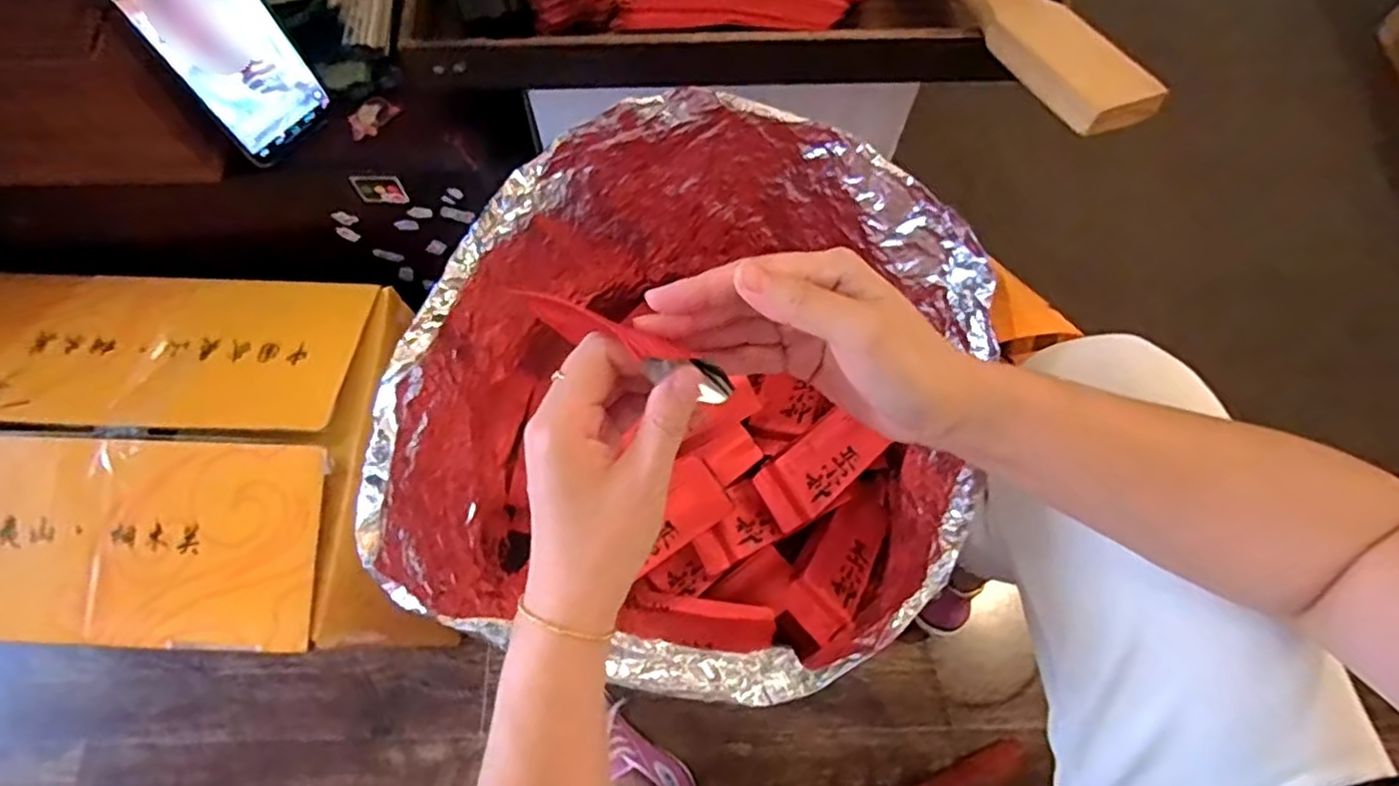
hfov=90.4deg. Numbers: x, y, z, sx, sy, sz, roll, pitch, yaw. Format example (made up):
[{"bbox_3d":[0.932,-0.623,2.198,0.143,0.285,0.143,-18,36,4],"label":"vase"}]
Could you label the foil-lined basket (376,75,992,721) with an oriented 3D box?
[{"bbox_3d":[-0.002,0.009,0.501,0.332,0.234,0.349,0,70,-1],"label":"foil-lined basket"}]

